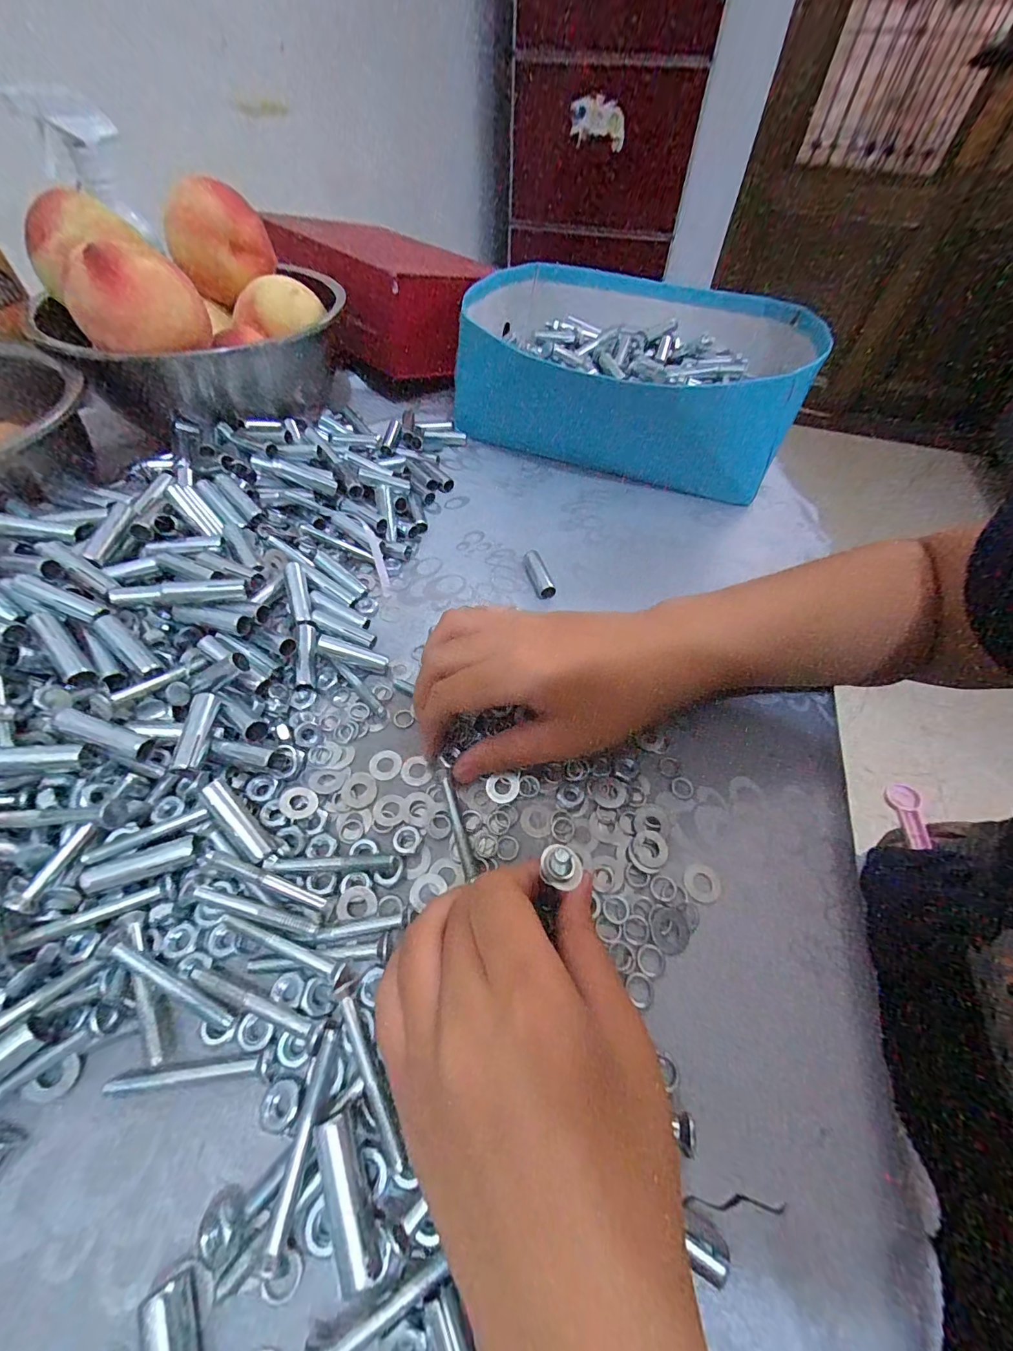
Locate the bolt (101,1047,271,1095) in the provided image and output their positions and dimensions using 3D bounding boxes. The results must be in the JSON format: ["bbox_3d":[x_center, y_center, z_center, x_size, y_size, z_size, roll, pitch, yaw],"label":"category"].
[{"bbox_3d":[-0.110,0.139,0.161,0.055,0.006,0.008,-3,53,-5],"label":"bolt"}]

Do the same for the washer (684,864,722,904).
[{"bbox_3d":[0.088,0.092,0.206,0.016,0.004,0.016,1,53,-2],"label":"washer"}]

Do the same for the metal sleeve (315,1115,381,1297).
[{"bbox_3d":[-0.049,0.158,0.141,0.013,0.015,0.039,-18,55,-15],"label":"metal sleeve"}]

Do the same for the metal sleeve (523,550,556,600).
[{"bbox_3d":[0.023,-0.071,0.323,0.015,0.010,0.041,-13,54,-12],"label":"metal sleeve"}]

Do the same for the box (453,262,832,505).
[{"bbox_3d":[0.108,-0.296,0.445,0.296,0.099,0.218,18,54,11],"label":"box"}]

